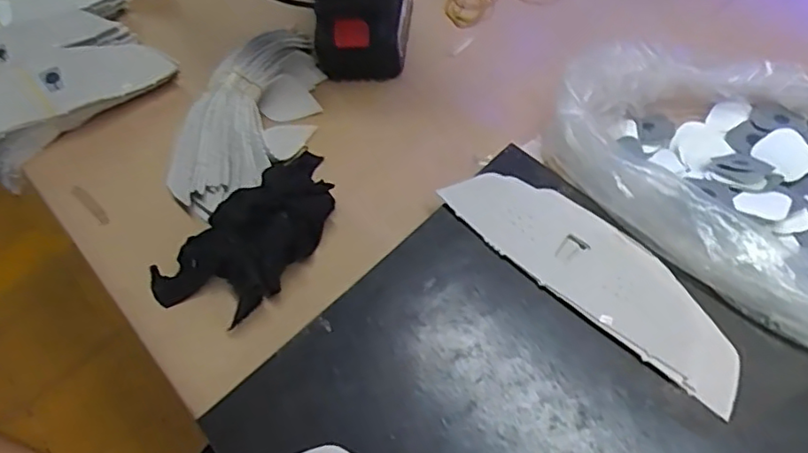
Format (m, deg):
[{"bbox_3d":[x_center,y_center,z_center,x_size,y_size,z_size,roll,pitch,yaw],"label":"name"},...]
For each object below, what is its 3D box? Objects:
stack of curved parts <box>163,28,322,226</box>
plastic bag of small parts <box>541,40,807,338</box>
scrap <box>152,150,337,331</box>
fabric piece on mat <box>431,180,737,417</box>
[{"bbox_3d":[-0.133,-0.099,0.533,0.094,0.052,0.188,18,63,18],"label":"stack of curved parts"},{"bbox_3d":[0.256,-0.032,0.430,0.187,0.060,0.307,-42,63,-16],"label":"plastic bag of small parts"},{"bbox_3d":[-0.115,0.002,0.468,0.090,0.050,0.168,38,71,26],"label":"scrap"},{"bbox_3d":[0.128,0.025,0.422,0.068,0.008,0.223,-41,63,-18],"label":"fabric piece on mat"}]

